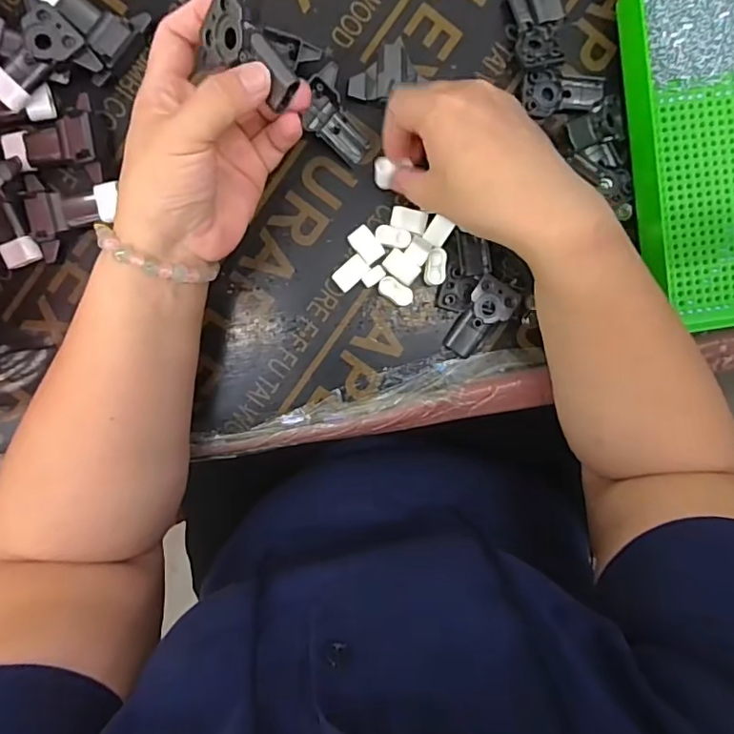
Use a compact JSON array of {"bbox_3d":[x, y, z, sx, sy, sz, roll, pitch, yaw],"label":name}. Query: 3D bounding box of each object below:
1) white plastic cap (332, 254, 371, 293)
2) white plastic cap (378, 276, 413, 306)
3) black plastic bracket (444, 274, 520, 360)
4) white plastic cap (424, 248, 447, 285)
[{"bbox_3d":[-0.012,-0.068,0.387,0.026,0.006,0.015,-44,94,0],"label":"white plastic cap"},{"bbox_3d":[0.021,-0.055,0.388,0.026,0.009,0.014,33,91,-4],"label":"white plastic cap"},{"bbox_3d":[0.084,-0.036,0.392,0.033,0.013,0.063,35,106,-6],"label":"black plastic bracket"},{"bbox_3d":[0.050,-0.074,0.389,0.014,0.007,0.026,3,93,-3],"label":"white plastic cap"}]

